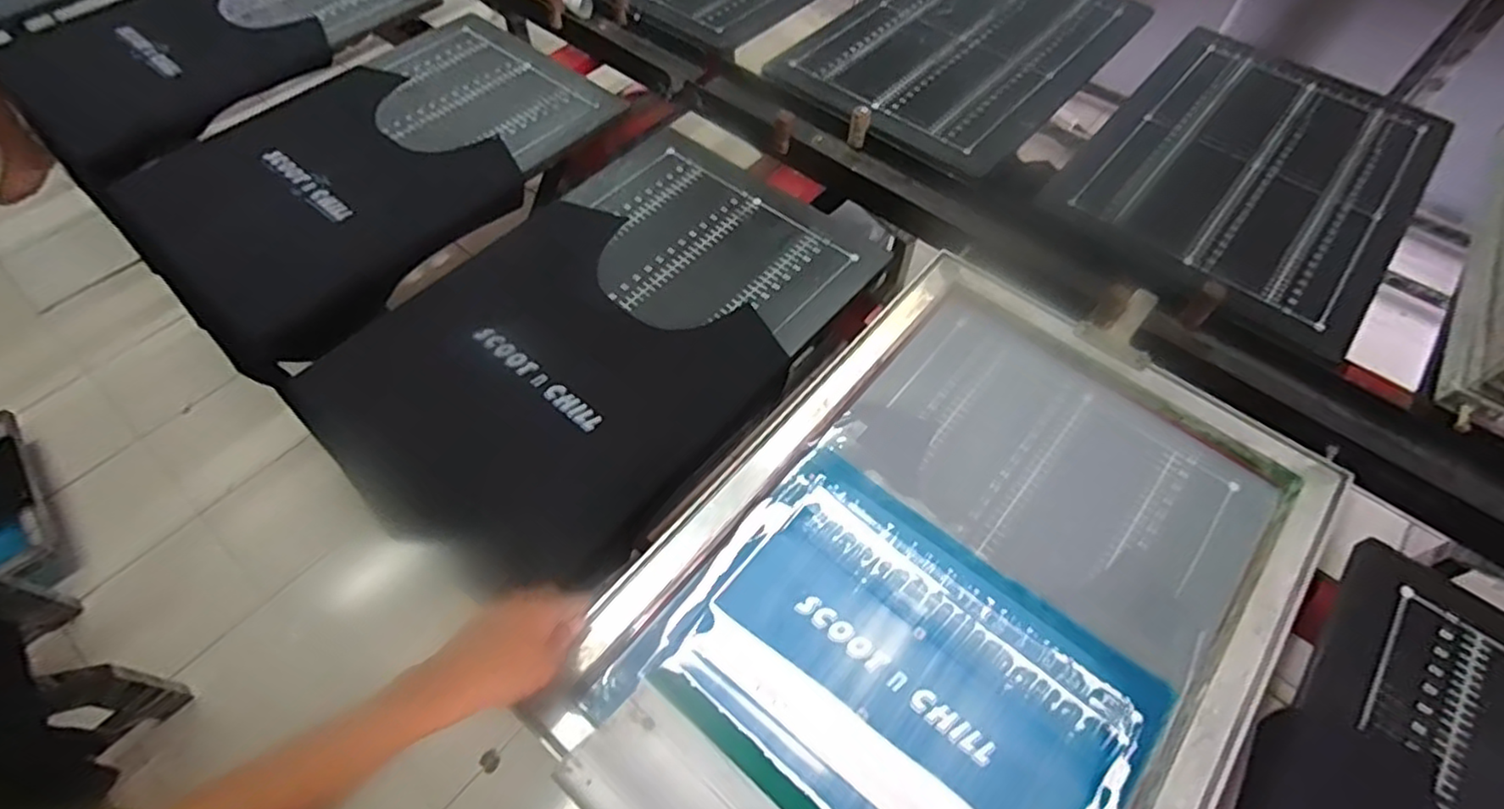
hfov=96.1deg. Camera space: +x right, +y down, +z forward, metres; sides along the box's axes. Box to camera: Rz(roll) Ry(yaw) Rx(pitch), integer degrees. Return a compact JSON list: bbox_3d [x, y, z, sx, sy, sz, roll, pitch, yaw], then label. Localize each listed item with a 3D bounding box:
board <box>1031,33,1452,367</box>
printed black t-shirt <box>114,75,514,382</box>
[{"bbox_3d":[0.702,-0.336,0.947,0.395,0.025,0.595,36,65,20],"label":"board"},{"bbox_3d":[-0.589,-0.282,0.913,0.397,0.075,0.412,35,64,17],"label":"printed black t-shirt"}]

